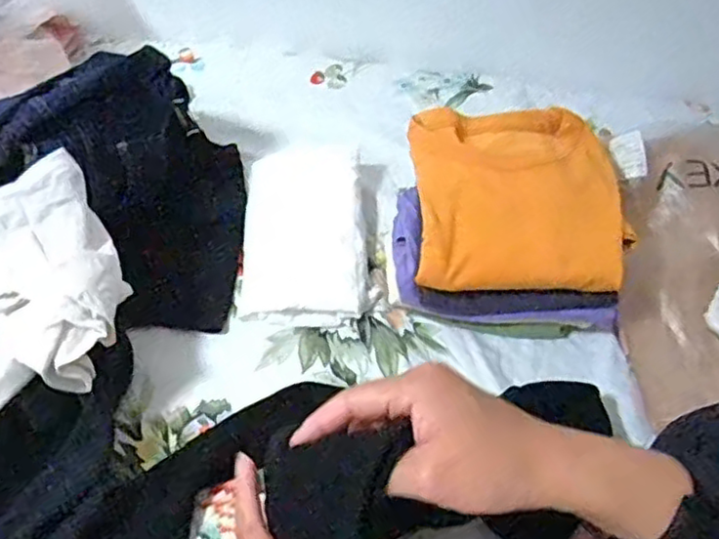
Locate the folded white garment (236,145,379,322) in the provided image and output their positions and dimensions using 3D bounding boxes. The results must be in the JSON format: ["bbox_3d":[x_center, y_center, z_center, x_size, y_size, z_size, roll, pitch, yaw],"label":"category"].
[{"bbox_3d":[-0.065,-0.053,0.810,0.150,0.044,0.262,-3,51,-2],"label":"folded white garment"}]

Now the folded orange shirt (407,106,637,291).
[{"bbox_3d":[0.169,-0.080,0.731,0.226,0.052,0.228,3,51,3],"label":"folded orange shirt"}]

